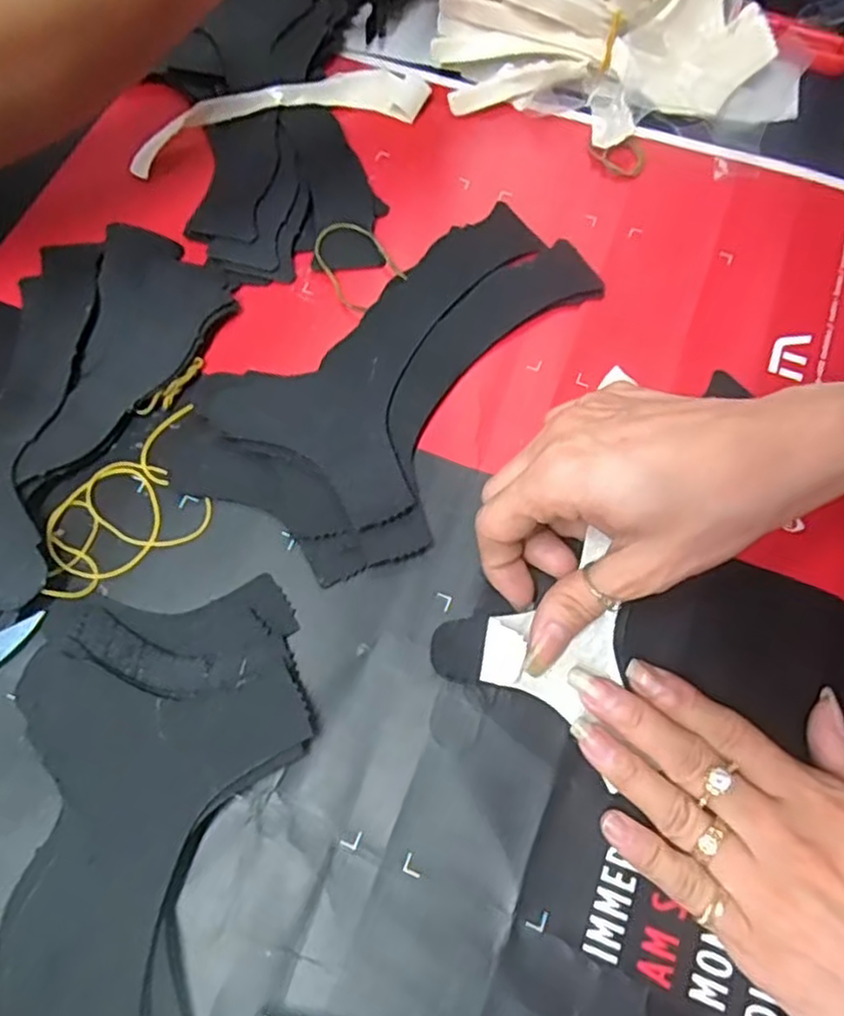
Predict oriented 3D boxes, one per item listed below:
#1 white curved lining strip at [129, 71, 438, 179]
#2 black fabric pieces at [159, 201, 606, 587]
[{"bbox_3d":[-0.079,-0.220,0.388,0.162,0.019,0.045,-13,61,-10],"label":"white curved lining strip"},{"bbox_3d":[-0.013,-0.071,0.327,0.115,0.009,0.204,31,71,11],"label":"black fabric pieces"}]

